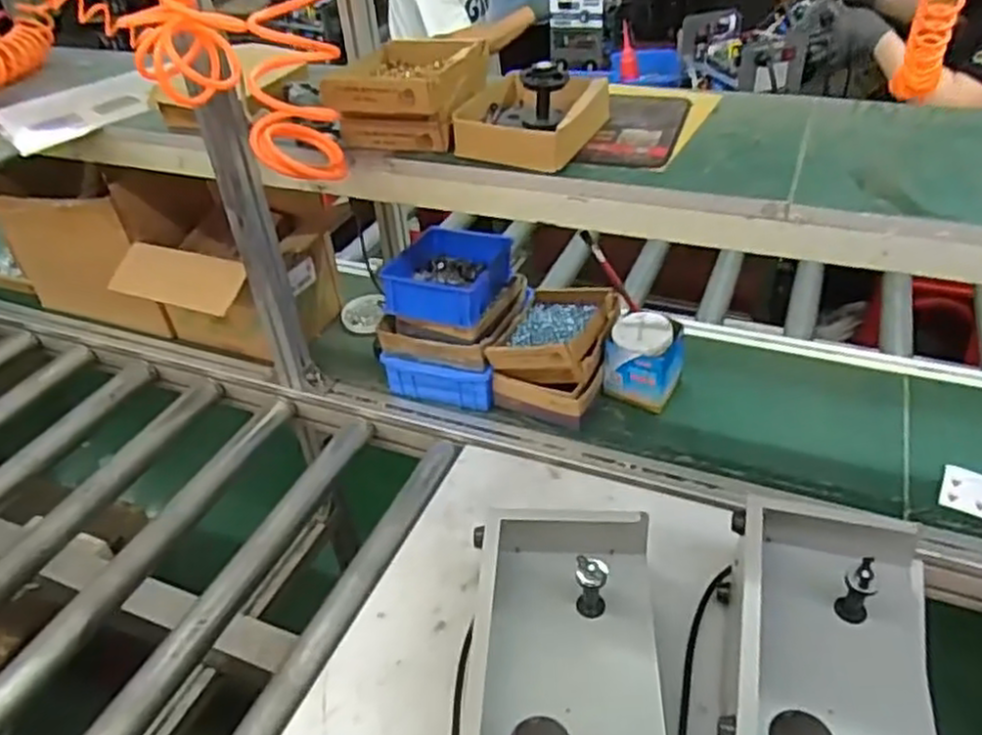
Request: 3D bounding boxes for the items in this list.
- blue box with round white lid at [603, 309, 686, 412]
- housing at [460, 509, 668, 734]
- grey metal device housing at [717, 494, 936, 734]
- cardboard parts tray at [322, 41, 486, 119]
[{"bbox_3d":[0.227,-0.010,1.094,0.095,0.119,0.099,18,43,26],"label":"blue box with round white lid"},{"bbox_3d":[0.072,0.278,0.688,0.166,0.123,0.303,-1,38,4],"label":"housing"},{"bbox_3d":[0.307,0.279,0.670,0.179,0.128,0.292,8,40,16],"label":"grey metal device housing"},{"bbox_3d":[-0.110,-0.365,0.917,0.174,0.049,0.210,9,40,16],"label":"cardboard parts tray"}]

